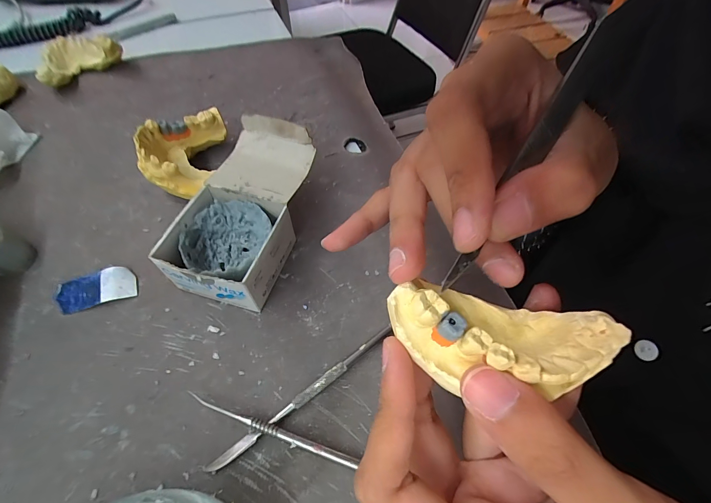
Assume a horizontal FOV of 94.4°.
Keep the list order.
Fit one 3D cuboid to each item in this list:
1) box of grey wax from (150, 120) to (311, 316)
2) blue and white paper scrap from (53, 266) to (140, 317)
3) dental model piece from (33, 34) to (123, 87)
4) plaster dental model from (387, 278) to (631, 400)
[{"bbox_3d":[-0.065,-0.024,0.198,0.056,0.047,0.109,14,57,8],"label":"box of grey wax"},{"bbox_3d":[-0.151,0.022,0.190,0.042,0.006,0.021,-16,58,-12],"label":"blue and white paper scrap"},{"bbox_3d":[-0.261,-0.178,0.306,0.048,0.029,0.069,37,63,21],"label":"dental model piece"},{"bbox_3d":[0.042,0.027,0.102,0.062,0.020,0.027,6,56,14],"label":"plaster dental model"}]

